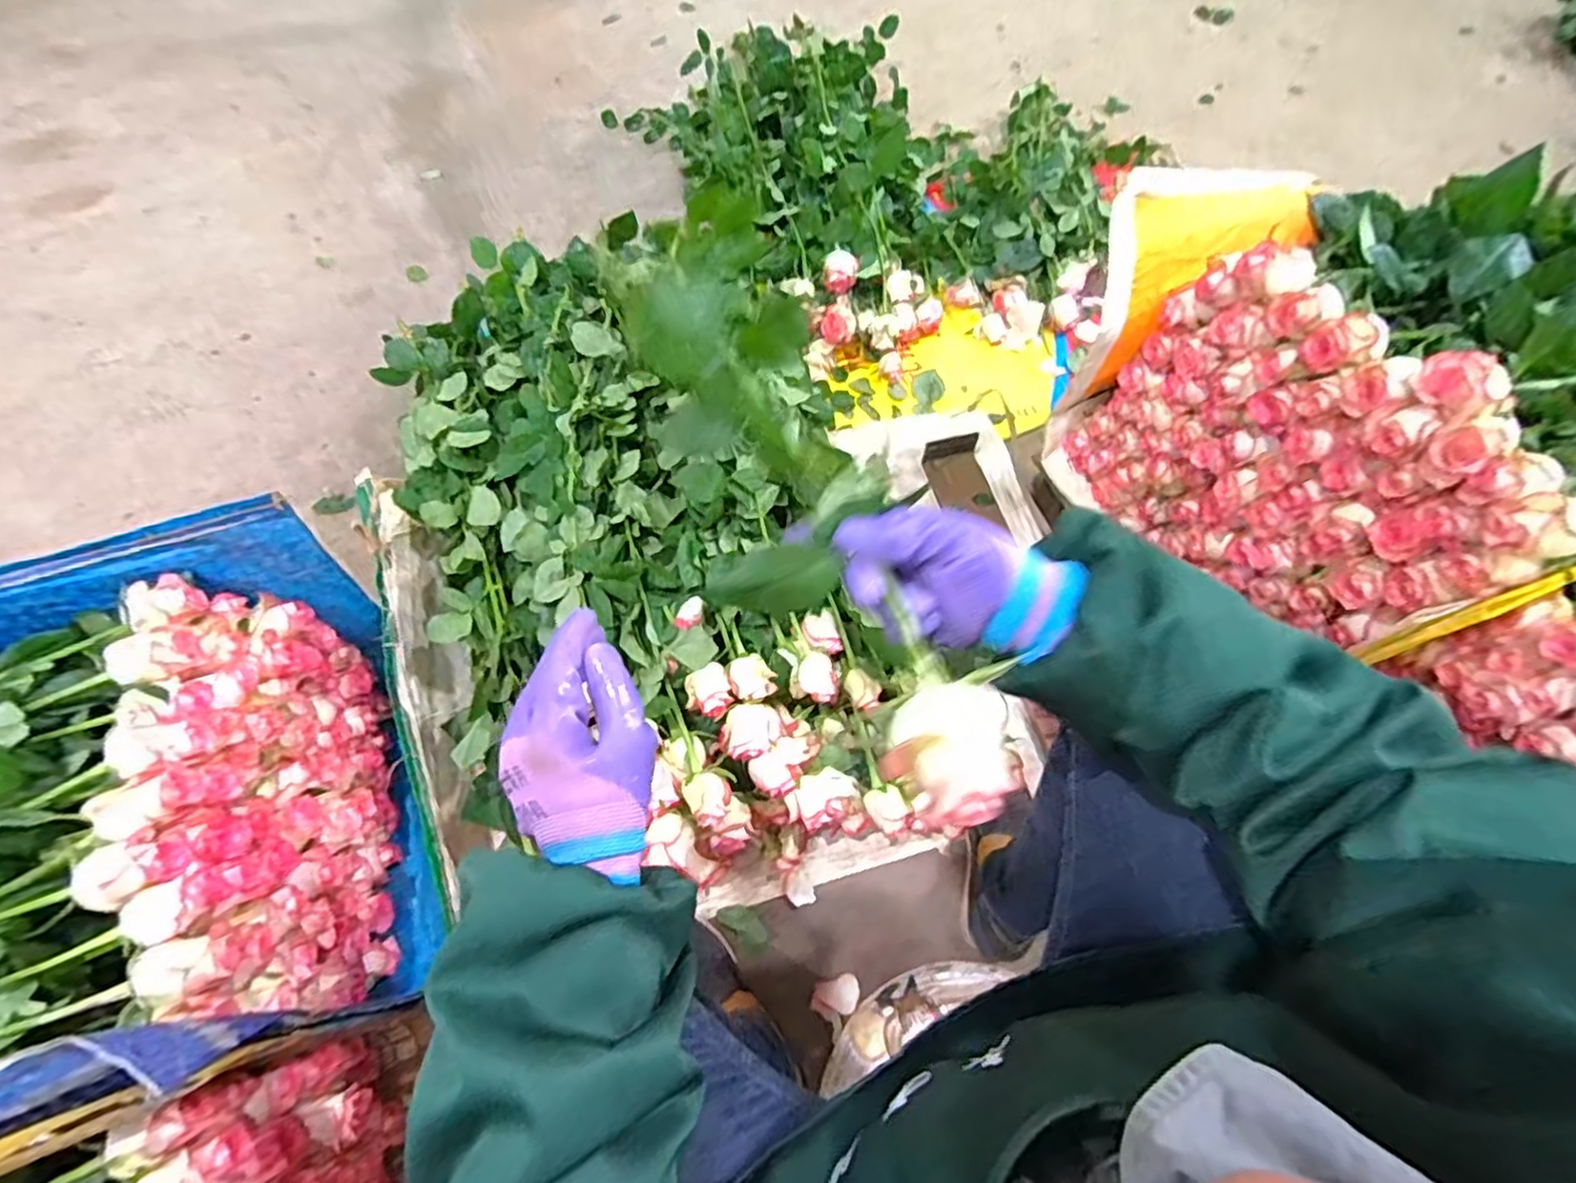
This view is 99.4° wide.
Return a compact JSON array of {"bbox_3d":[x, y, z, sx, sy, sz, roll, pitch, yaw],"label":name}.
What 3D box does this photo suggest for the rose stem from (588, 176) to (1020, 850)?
[{"bbox_3d":[-0.005,-0.057,0.407,0.098,0.050,0.414,-19,56,-12],"label":"rose stem"}]

